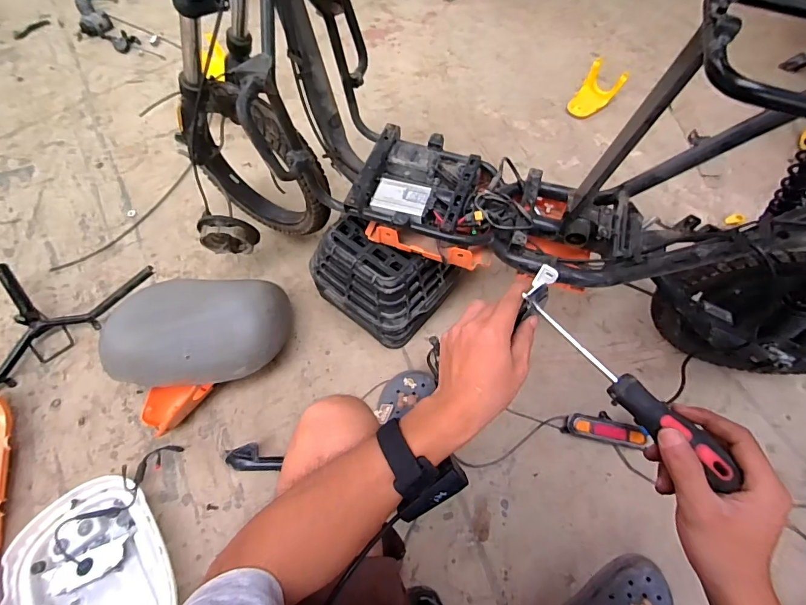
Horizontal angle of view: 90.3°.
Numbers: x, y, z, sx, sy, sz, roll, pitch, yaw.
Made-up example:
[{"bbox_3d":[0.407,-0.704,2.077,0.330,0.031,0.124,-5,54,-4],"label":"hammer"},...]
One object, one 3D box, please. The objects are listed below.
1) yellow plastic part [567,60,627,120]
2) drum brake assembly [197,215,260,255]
[{"bbox_3d":[0.602,-0.654,1.250,0.116,0.086,0.171,31,68,14],"label":"yellow plastic part"},{"bbox_3d":[-0.377,-0.144,0.870,0.112,0.092,0.045,-5,64,-2],"label":"drum brake assembly"}]

